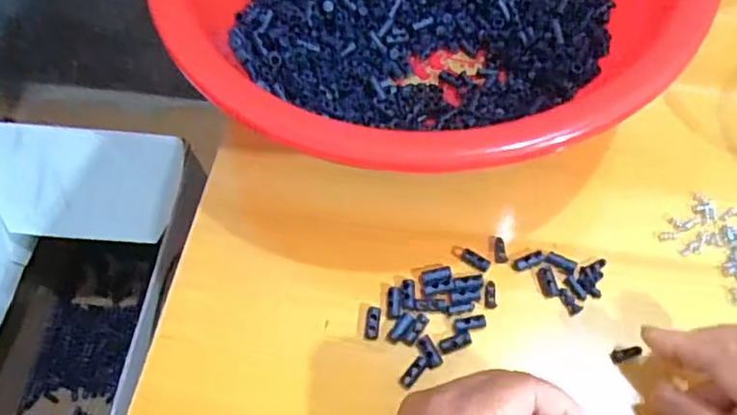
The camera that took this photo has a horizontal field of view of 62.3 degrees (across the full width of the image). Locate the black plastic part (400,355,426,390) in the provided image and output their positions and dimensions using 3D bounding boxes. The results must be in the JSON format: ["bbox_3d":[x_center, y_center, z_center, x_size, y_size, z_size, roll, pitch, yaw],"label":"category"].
[{"bbox_3d":[0.026,0.095,0.351,0.008,0.004,0.019,34,69,18],"label":"black plastic part"}]

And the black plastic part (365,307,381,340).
[{"bbox_3d":[0.003,0.069,0.366,0.008,0.004,0.019,6,63,6],"label":"black plastic part"}]

